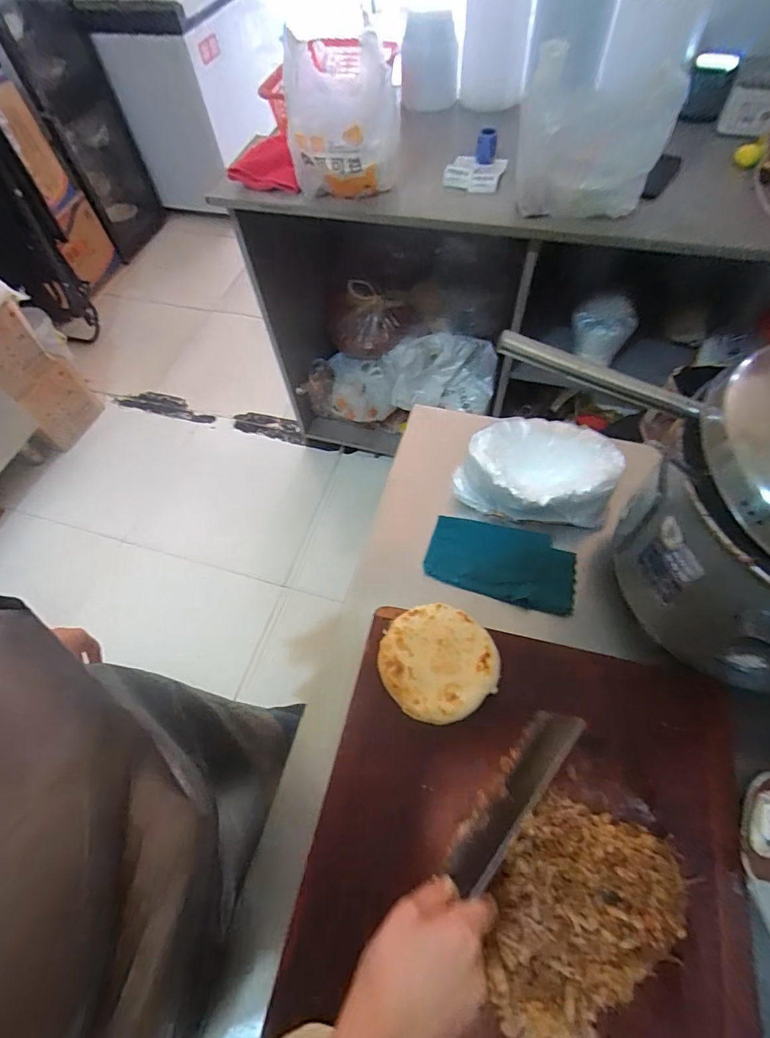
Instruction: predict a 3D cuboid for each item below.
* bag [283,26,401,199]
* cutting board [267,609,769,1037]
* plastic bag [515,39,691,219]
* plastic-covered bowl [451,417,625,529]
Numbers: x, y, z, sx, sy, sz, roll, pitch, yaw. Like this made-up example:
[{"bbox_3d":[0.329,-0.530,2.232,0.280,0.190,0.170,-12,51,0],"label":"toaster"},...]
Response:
[{"bbox_3d":[-0.090,-0.792,0.914,0.212,0.189,0.259,-11,60,-3],"label":"bag"},{"bbox_3d":[0.108,0.392,0.376,0.380,0.050,0.587,9,62,9],"label":"cutting board"},{"bbox_3d":[0.356,-0.655,0.808,0.243,0.205,0.122,20,64,14],"label":"plastic bag"},{"bbox_3d":[0.195,-0.061,0.598,0.195,0.092,0.128,11,62,10],"label":"plastic-covered bowl"}]

